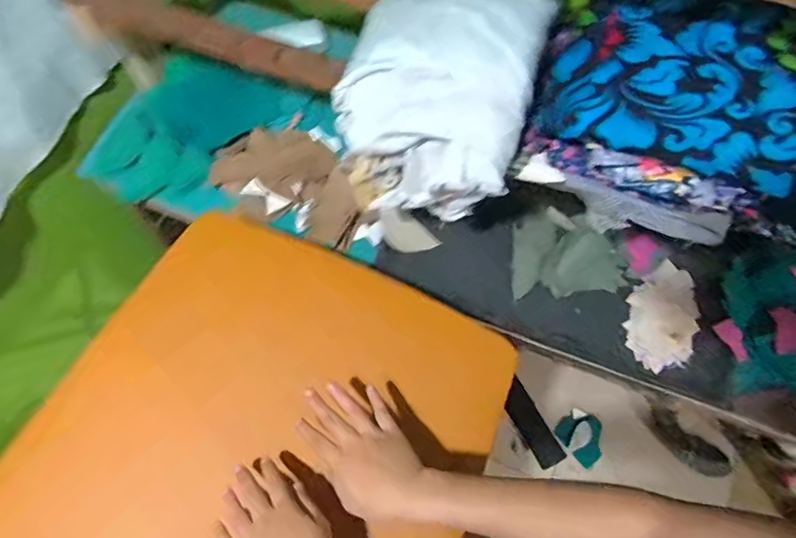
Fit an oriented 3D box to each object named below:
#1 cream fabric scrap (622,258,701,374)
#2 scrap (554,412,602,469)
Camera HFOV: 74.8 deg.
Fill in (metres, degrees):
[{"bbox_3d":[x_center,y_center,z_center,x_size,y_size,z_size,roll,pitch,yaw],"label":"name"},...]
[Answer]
[{"bbox_3d":[0.383,0.067,0.748,0.102,0.025,0.152,35,68,13],"label":"cream fabric scrap"},{"bbox_3d":[0.455,0.406,1.274,0.100,0.029,0.120,-38,72,-18],"label":"scrap"}]

